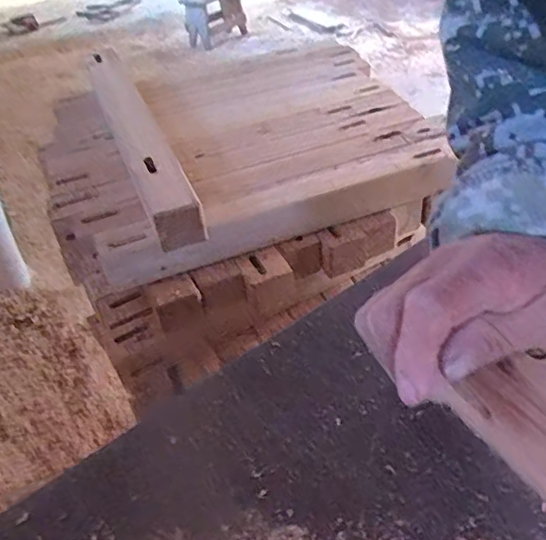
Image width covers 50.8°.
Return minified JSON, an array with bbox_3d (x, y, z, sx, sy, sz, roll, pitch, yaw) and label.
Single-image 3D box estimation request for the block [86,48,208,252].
[{"bbox_3d":[-0.173,-0.180,0.739,0.063,0.063,0.463,-17,41,-14],"label":"block"}]

